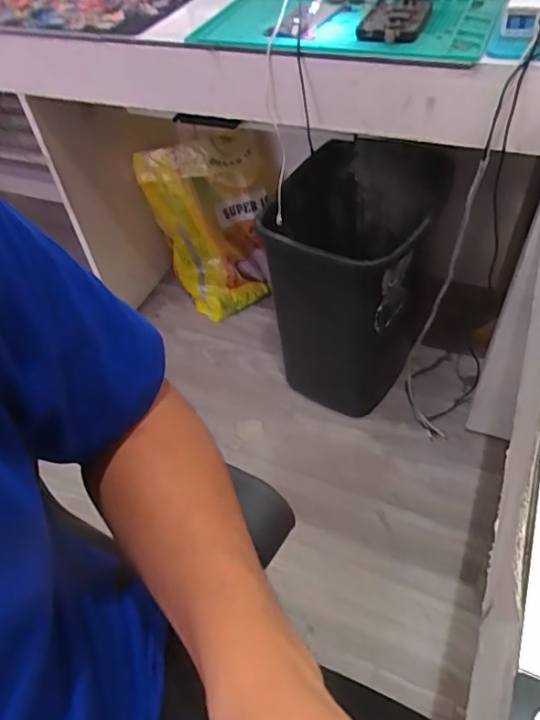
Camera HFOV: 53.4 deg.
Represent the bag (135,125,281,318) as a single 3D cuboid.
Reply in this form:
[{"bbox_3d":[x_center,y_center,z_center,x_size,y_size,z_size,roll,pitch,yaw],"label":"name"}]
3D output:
[{"bbox_3d":[-0.136,-0.373,1.490,0.341,0.435,0.192,-21,50,-13],"label":"bag"}]

